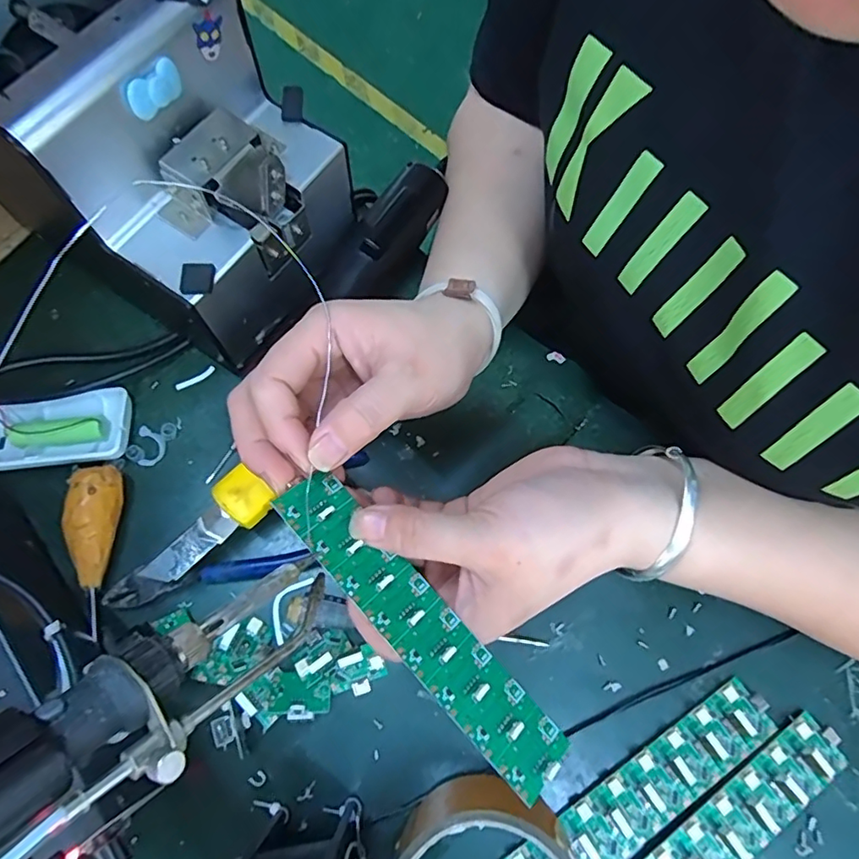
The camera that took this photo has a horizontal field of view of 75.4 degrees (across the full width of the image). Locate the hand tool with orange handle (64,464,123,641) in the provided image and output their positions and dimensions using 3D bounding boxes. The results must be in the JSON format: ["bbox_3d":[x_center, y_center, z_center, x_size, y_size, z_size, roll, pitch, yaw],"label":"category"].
[{"bbox_3d":[-0.179,0.062,0.296,0.021,0.024,0.084,-2,72,-3],"label":"hand tool with orange handle"}]

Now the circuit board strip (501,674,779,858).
[{"bbox_3d":[0.109,0.184,0.276,0.157,0.017,0.033,-30,76,-11],"label":"circuit board strip"}]

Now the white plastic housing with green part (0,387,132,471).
[{"bbox_3d":[-0.222,0.002,0.319,0.095,0.019,0.044,-8,73,-4],"label":"white plastic housing with green part"}]

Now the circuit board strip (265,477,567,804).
[{"bbox_3d":[-0.005,0.080,0.235,0.154,0.004,0.030,47,56,10],"label":"circuit board strip"}]

